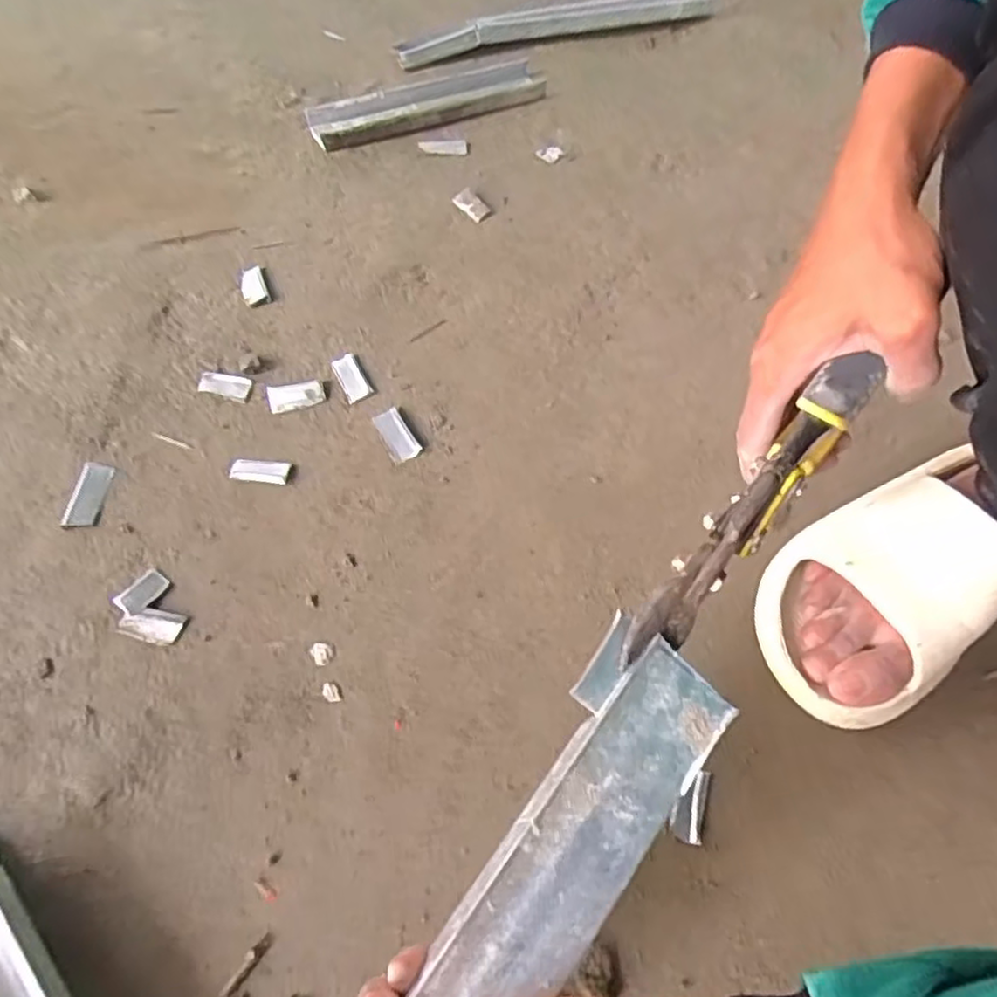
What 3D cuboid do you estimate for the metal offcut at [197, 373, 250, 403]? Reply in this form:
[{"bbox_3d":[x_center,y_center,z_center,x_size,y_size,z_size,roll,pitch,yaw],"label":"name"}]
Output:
[{"bbox_3d":[-0.215,-0.089,0.535,0.039,0.004,0.019,9,61,4],"label":"metal offcut"}]

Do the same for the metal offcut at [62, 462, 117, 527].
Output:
[{"bbox_3d":[-0.288,-0.004,0.481,0.022,0.008,0.053,11,51,-19],"label":"metal offcut"}]

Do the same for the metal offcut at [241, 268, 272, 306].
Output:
[{"bbox_3d":[-0.207,-0.179,0.581,0.021,0.007,0.039,-18,63,-11],"label":"metal offcut"}]

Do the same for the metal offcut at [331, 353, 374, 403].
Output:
[{"bbox_3d":[-0.117,-0.097,0.541,0.020,0.011,0.040,-27,65,-15],"label":"metal offcut"}]

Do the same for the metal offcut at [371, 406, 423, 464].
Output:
[{"bbox_3d":[-0.078,-0.049,0.521,0.023,0.006,0.048,-28,65,-15],"label":"metal offcut"}]

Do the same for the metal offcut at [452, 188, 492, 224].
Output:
[{"bbox_3d":[-0.025,-0.277,0.641,0.022,0.004,0.046,-31,66,-17],"label":"metal offcut"}]

